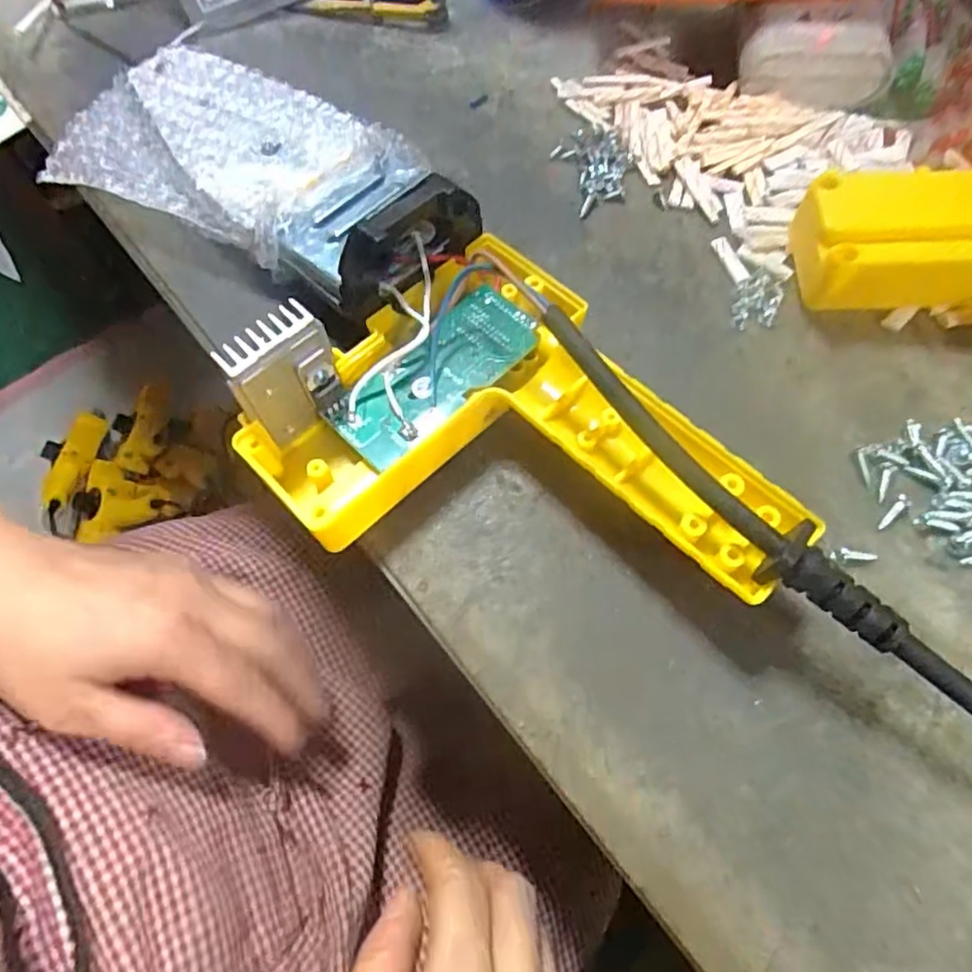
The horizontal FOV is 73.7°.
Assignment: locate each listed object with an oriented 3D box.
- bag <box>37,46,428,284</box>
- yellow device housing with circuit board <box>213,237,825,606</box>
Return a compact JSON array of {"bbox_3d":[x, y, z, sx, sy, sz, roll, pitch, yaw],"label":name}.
[{"bbox_3d":[-0.100,-0.132,0.262,0.146,0.037,0.079,28,69,12],"label":"bag"},{"bbox_3d":[0.012,-0.033,0.209,0.163,0.051,0.116,9,66,4],"label":"yellow device housing with circuit board"}]

